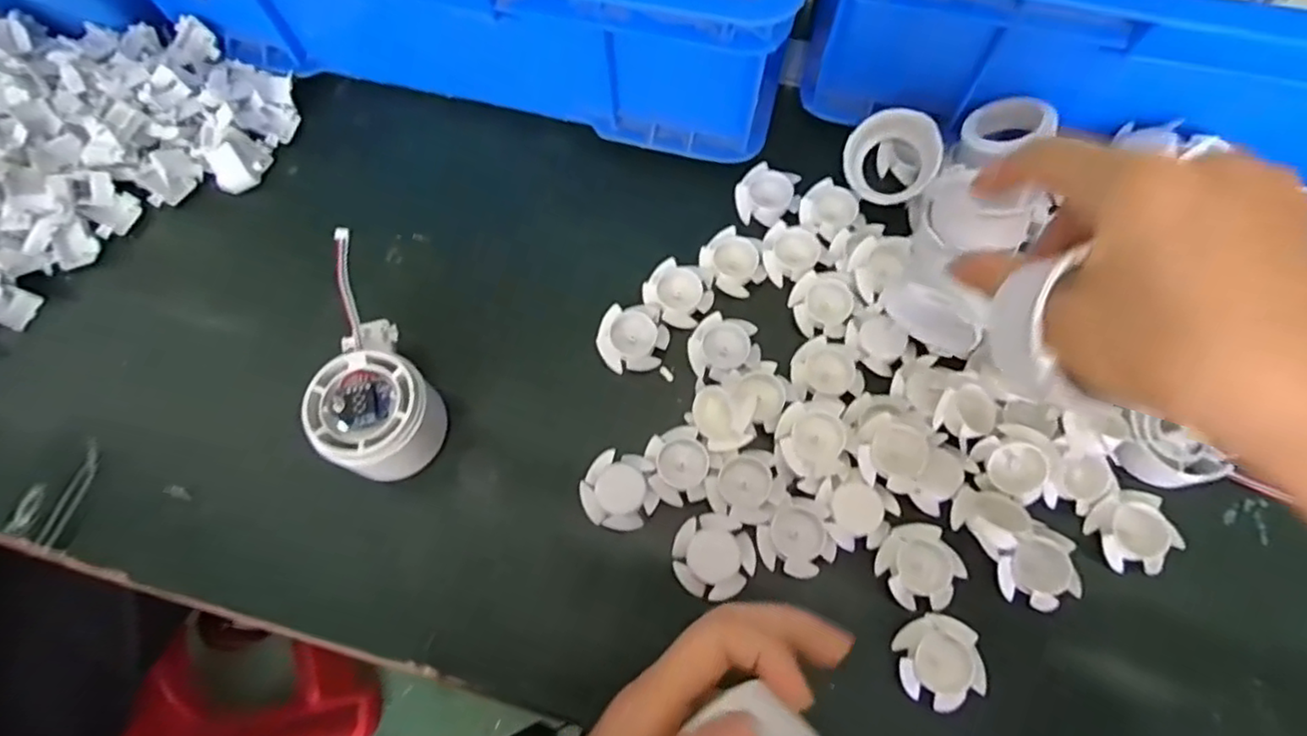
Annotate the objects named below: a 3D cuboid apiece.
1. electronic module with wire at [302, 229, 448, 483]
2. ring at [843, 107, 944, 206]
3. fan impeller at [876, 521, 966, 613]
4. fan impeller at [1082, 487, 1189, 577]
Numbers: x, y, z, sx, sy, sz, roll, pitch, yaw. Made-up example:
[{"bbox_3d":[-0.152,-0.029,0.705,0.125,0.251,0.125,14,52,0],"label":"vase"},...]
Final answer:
[{"bbox_3d":[-0.151,0.005,0.343,0.063,0.068,0.108,-32,74,-8],"label":"electronic module with wire"},{"bbox_3d":[0.145,-0.130,0.398,0.053,0.032,0.055,2,103,11],"label":"ring"},{"bbox_3d":[0.134,0.102,0.330,0.037,0.016,0.040,-1,72,2],"label":"fan impeller"},{"bbox_3d":[0.248,0.086,0.335,0.036,0.017,0.039,-20,72,-5],"label":"fan impeller"}]

